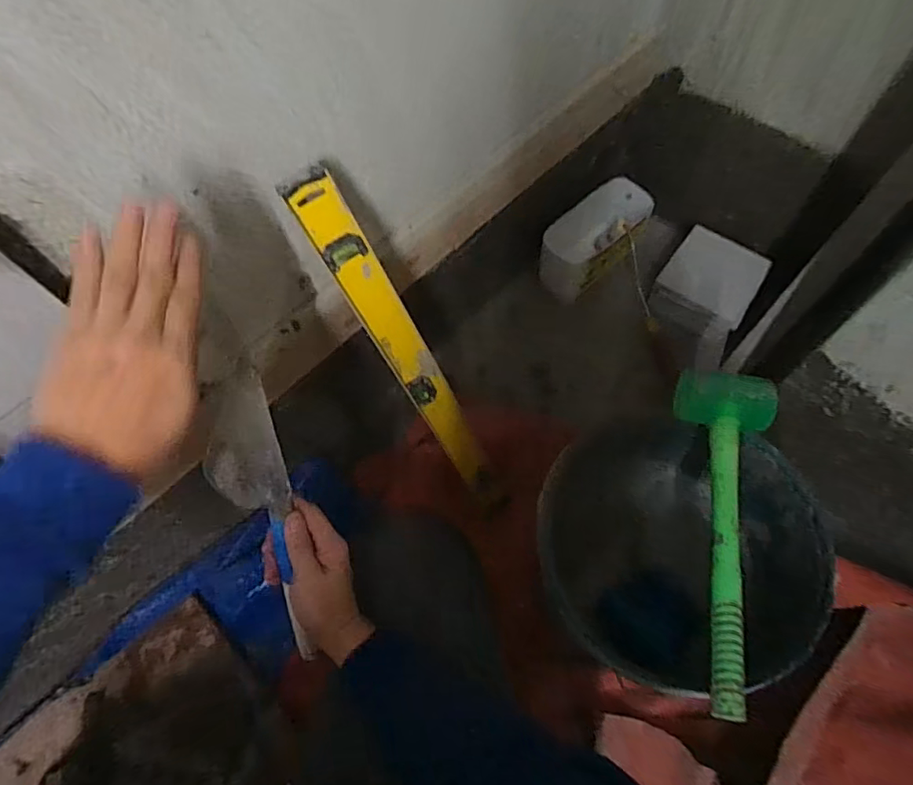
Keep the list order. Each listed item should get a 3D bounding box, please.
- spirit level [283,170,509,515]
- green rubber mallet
[{"bbox_3d":[-0.042,-0.011,0.735,0.050,0.587,0.030,-43,43,-16],"label":"spirit level"},{"bbox_3d":[0.282,0.142,0.567,0.093,0.051,0.343,7,66,6],"label":"green rubber mallet"}]

